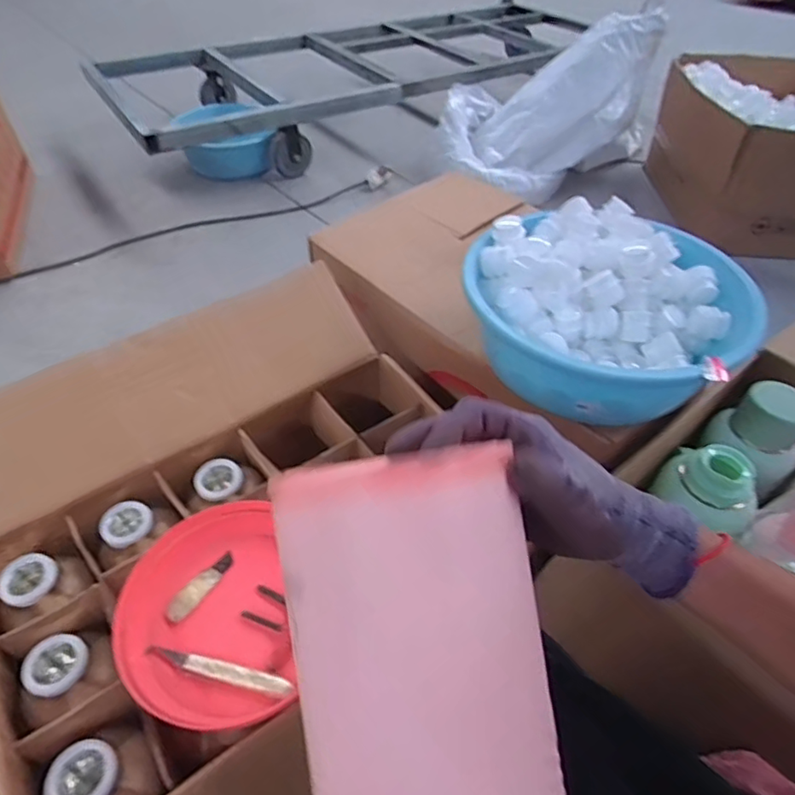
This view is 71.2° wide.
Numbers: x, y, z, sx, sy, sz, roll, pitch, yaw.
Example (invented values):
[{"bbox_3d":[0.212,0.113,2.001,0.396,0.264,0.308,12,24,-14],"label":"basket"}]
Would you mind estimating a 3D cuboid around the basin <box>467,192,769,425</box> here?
[{"bbox_3d":[0.267,-0.120,0.741,0.341,0.120,0.314,1,47,-1],"label":"basin"}]

